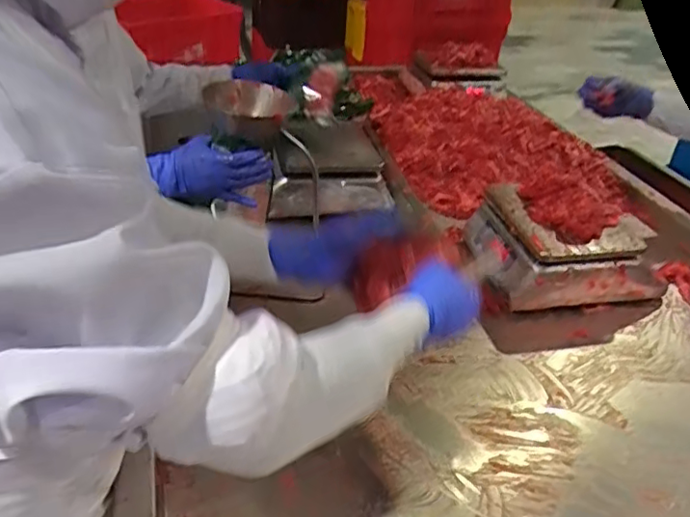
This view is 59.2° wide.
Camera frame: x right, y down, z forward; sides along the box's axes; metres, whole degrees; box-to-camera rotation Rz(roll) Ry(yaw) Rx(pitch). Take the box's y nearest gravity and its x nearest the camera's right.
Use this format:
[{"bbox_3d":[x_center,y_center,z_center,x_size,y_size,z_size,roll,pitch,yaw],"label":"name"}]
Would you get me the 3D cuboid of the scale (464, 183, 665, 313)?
[{"bbox_3d":[0.361,-0.024,1.027,0.260,0.128,0.226,-3,34,-11],"label":"scale"}]

